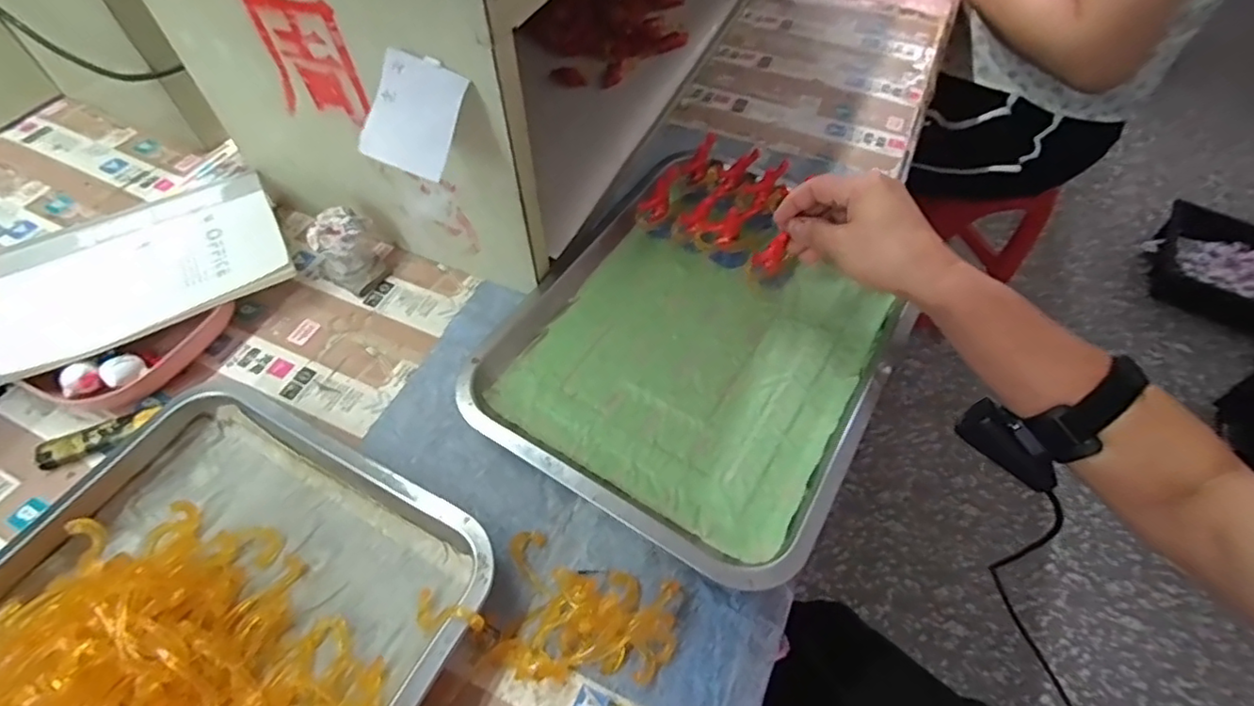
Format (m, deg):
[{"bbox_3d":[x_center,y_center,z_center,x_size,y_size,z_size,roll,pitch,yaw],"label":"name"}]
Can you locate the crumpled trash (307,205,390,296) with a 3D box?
[{"bbox_3d":[-0.222,-0.088,0.474,0.051,0.055,0.053,36,62,21],"label":"crumpled trash"}]

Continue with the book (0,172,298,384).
[{"bbox_3d":[-0.368,-0.068,0.447,0.193,0.012,0.131,-26,61,-18],"label":"book"}]

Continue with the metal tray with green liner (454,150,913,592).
[{"bbox_3d":[0.044,0.002,0.437,0.258,0.026,0.265,27,59,16],"label":"metal tray with green liner"}]

